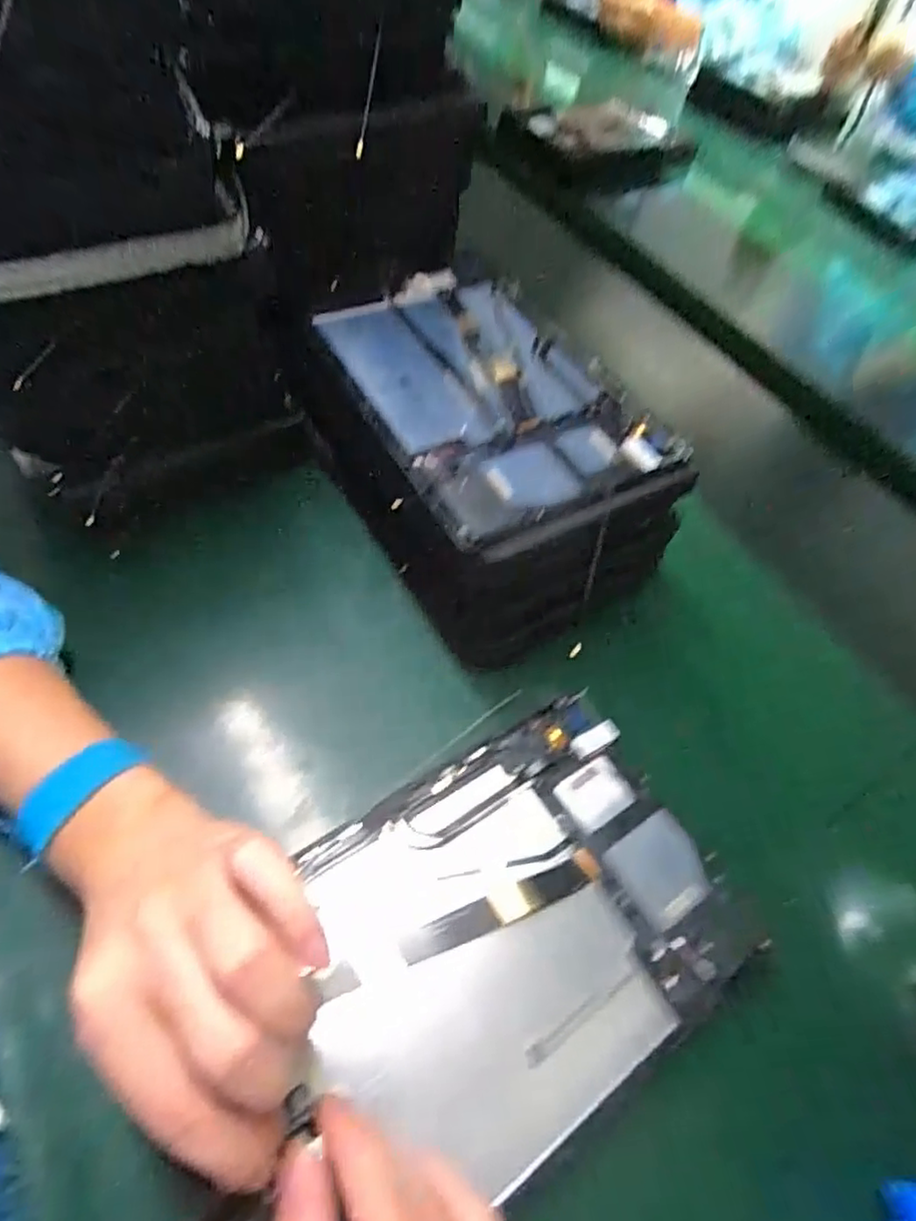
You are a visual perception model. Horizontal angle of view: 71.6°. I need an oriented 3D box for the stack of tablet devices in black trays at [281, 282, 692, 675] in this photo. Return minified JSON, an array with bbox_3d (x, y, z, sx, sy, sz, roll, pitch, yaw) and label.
[{"bbox_3d":[0.004,-0.101,0.408,0.171,0.114,0.236,-27,65,-25],"label":"stack of tablet devices in black trays"}]

